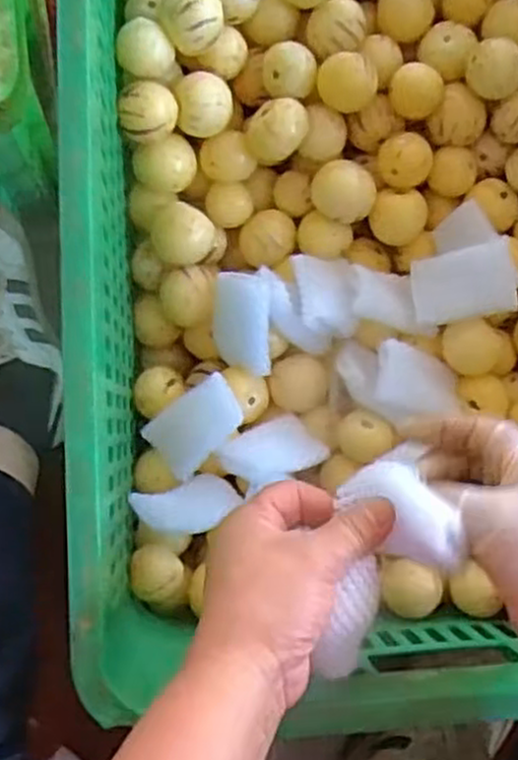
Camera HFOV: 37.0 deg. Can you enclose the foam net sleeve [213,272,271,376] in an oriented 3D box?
[{"bbox_3d":[-0.012,-0.042,0.565,0.049,0.008,0.070,15,113,32],"label":"foam net sleeve"}]

